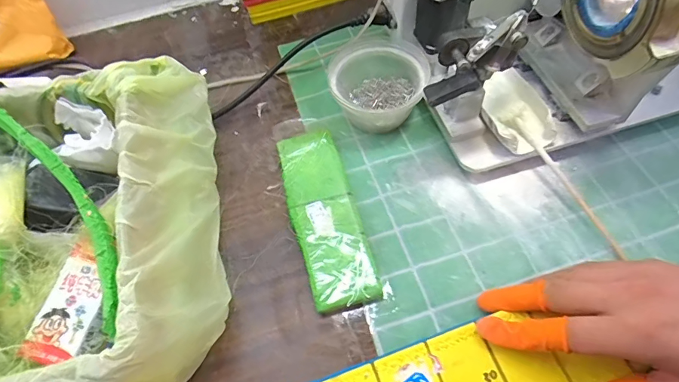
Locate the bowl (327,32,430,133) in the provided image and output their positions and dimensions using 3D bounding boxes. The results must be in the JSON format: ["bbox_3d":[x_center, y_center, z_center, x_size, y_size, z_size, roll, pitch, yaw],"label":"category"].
[{"bbox_3d":[0.040,-0.107,0.440,0.092,0.058,0.098,-2,58,4],"label":"bowl"}]

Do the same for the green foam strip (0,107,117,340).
[{"bbox_3d":[-0.214,-0.009,0.301,0.038,0.034,0.257,-40,63,-18],"label":"green foam strip"}]

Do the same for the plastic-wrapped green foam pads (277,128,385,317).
[{"bbox_3d":[-0.015,0.019,0.385,0.057,0.019,0.180,-15,58,-4],"label":"plastic-wrapped green foam pads"}]

